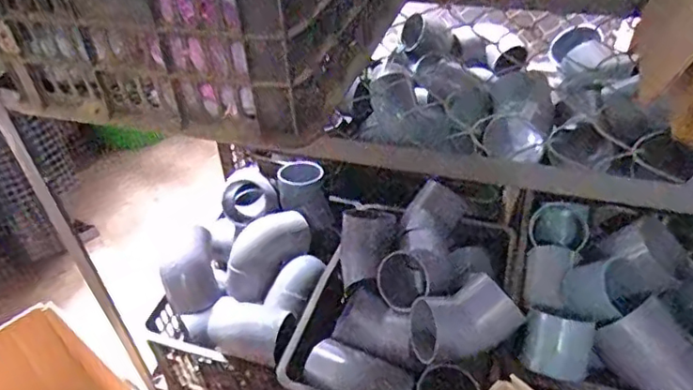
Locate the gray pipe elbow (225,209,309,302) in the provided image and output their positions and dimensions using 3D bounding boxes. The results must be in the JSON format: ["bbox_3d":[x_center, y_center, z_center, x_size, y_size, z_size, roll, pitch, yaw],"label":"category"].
[{"bbox_3d":[-0.156,0.118,1.126,0.175,0.128,0.074,-24,45,-22],"label":"gray pipe elbow"}]

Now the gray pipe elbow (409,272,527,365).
[{"bbox_3d":[0.179,0.192,0.876,0.156,0.104,0.088,-7,41,-5],"label":"gray pipe elbow"}]

